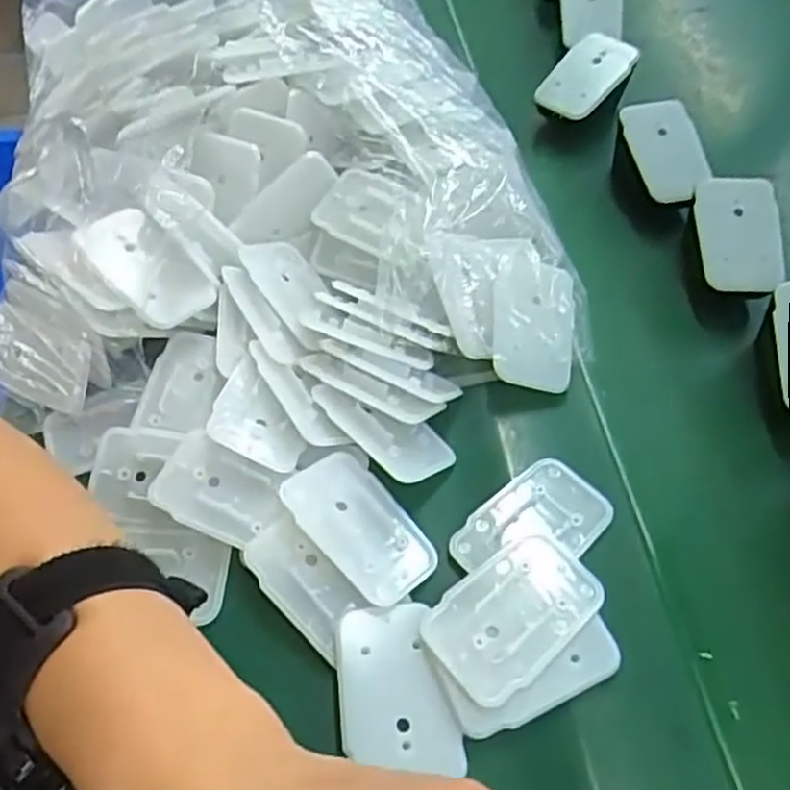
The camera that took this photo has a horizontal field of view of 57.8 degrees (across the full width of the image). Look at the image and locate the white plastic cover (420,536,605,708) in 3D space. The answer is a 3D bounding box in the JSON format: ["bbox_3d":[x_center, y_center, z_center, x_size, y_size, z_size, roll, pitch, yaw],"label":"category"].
[{"bbox_3d":[0.048,0.088,0.287,0.070,0.007,0.043,-32,61,-19],"label":"white plastic cover"}]

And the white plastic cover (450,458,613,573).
[{"bbox_3d":[0.060,0.057,0.313,0.067,0.010,0.043,-35,62,-20],"label":"white plastic cover"}]

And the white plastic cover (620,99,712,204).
[{"bbox_3d":[0.160,-0.144,0.420,0.038,0.008,0.061,-16,80,5],"label":"white plastic cover"}]

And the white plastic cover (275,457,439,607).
[{"bbox_3d":[-0.014,0.056,0.311,0.039,0.004,0.070,-33,70,-35],"label":"white plastic cover"}]

